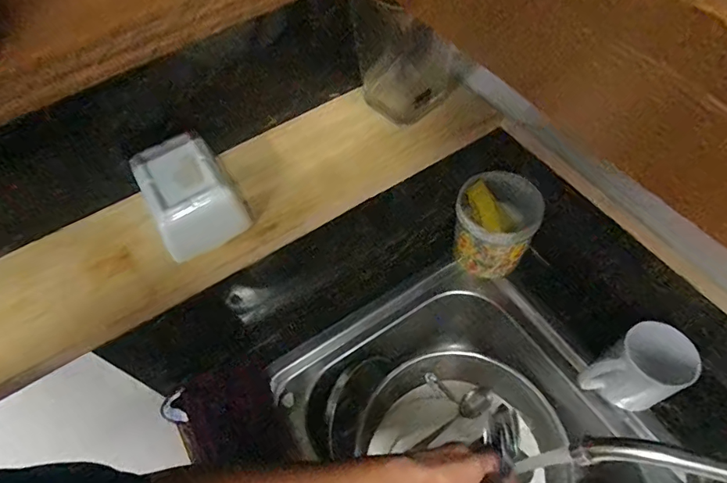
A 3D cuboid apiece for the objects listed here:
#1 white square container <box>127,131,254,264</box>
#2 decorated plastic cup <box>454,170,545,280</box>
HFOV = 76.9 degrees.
[{"bbox_3d":[-0.129,-0.036,0.342,0.061,0.050,0.072,-29,60,-13],"label":"white square container"},{"bbox_3d":[0.191,-0.024,0.671,0.107,0.112,0.109,-2,57,3],"label":"decorated plastic cup"}]

